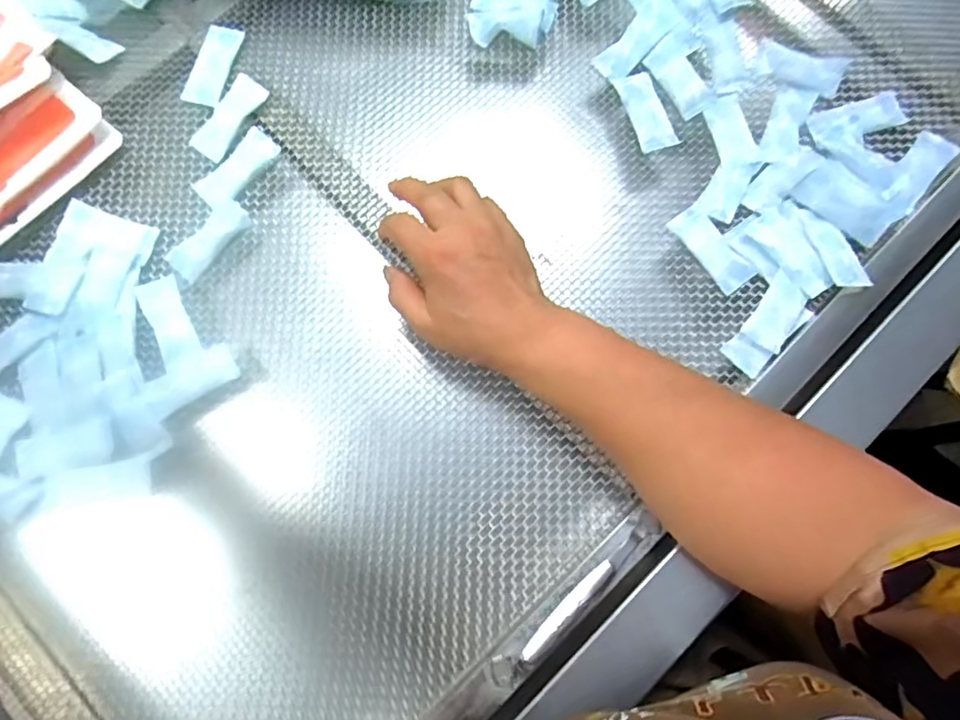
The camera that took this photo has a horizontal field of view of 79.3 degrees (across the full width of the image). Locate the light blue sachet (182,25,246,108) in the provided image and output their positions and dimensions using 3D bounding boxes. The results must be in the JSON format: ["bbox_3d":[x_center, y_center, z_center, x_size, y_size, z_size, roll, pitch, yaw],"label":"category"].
[{"bbox_3d":[-0.207,-0.231,0.455,0.029,0.008,0.070,13,80,2],"label":"light blue sachet"}]

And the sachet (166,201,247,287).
[{"bbox_3d":[-0.205,-0.091,0.437,0.027,0.004,0.069,41,82,6],"label":"sachet"}]

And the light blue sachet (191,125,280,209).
[{"bbox_3d":[-0.185,-0.146,0.441,0.028,0.009,0.068,44,82,7],"label":"light blue sachet"}]

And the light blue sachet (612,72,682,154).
[{"bbox_3d":[0.130,-0.195,0.450,0.029,0.005,0.067,-18,80,-4],"label":"light blue sachet"}]

